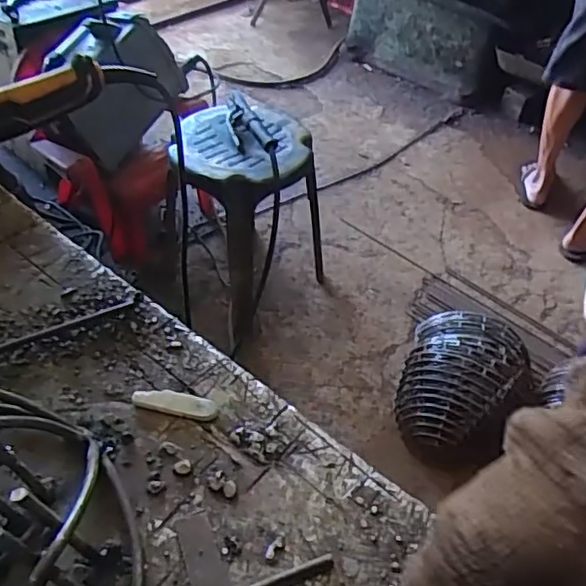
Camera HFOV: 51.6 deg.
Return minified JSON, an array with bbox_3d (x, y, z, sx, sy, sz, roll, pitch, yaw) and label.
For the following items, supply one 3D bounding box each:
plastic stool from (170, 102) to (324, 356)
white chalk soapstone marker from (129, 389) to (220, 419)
[{"bbox_3d":[-0.097,-0.165,1.475,0.356,0.470,0.378,5,46,0],"label":"plastic stool"},{"bbox_3d":[-0.066,0.061,0.340,0.049,0.006,0.013,14,46,9],"label":"white chalk soapstone marker"}]

